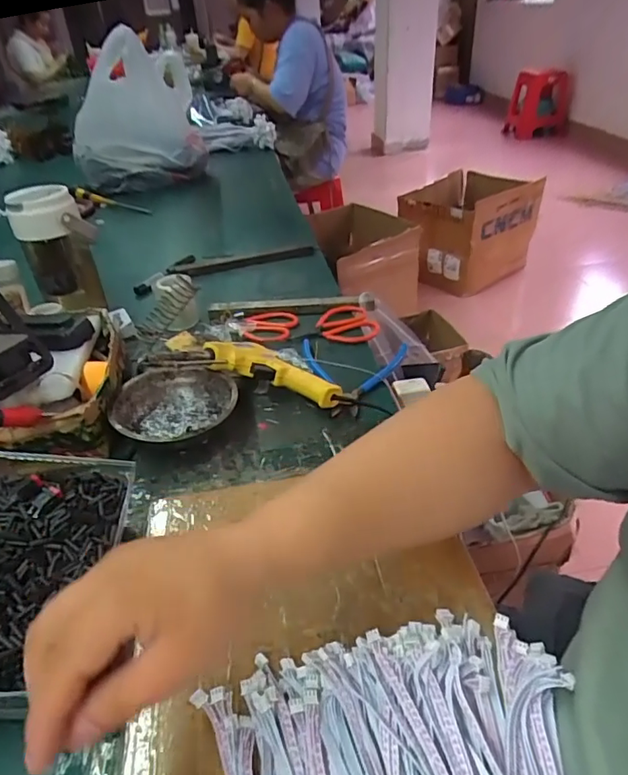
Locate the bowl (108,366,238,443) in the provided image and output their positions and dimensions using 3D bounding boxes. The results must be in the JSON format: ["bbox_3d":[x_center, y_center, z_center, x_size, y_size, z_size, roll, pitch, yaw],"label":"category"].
[{"bbox_3d":[-0.150,0.022,0.559,0.125,0.041,0.125,-3,38,2],"label":"bowl"}]

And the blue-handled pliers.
[{"bbox_3d":[0.033,-0.016,0.604,0.131,0.012,0.137,7,40,14],"label":"blue-handled pliers"}]

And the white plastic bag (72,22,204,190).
[{"bbox_3d":[-0.427,-0.643,1.222,0.292,0.309,0.190,-17,40,-15],"label":"white plastic bag"}]

